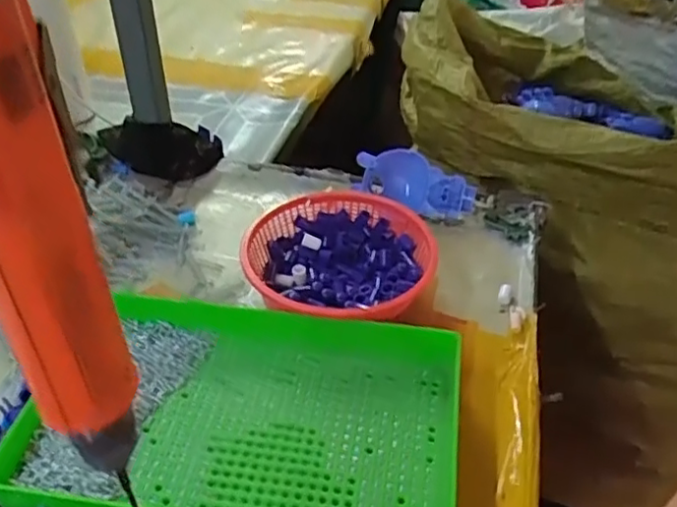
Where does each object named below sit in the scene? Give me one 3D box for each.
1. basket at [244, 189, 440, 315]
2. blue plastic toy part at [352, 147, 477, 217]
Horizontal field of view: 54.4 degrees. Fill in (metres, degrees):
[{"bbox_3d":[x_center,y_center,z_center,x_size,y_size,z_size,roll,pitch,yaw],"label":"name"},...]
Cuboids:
[{"bbox_3d":[0.001,0.011,0.482,0.133,0.049,0.128,0,39,0],"label":"basket"},{"bbox_3d":[0.064,-0.059,0.558,0.101,0.055,0.023,11,40,14],"label":"blue plastic toy part"}]

